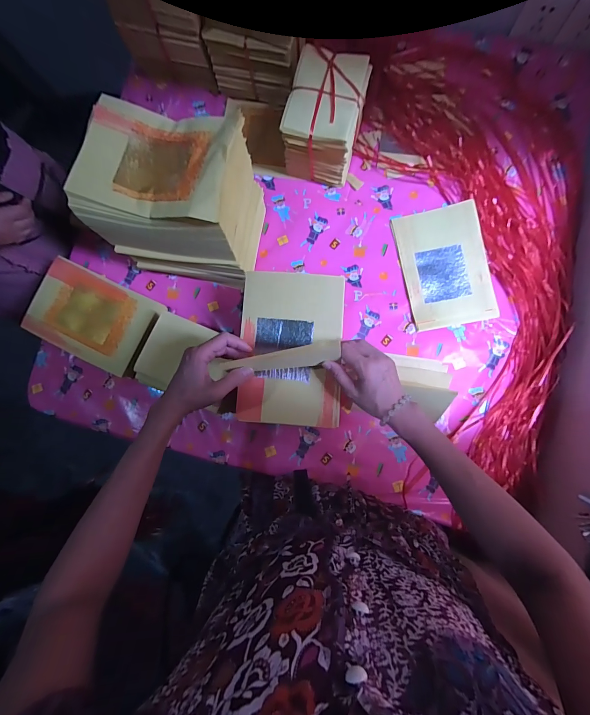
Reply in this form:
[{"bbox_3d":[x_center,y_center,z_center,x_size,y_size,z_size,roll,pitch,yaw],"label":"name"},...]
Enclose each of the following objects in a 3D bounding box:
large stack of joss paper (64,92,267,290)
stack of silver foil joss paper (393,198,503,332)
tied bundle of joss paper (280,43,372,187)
[{"bbox_3d":[-0.189,-0.257,0.535,0.229,0.203,0.188,11,88,5],"label":"large stack of joss paper"},{"bbox_3d":[0.294,-0.180,0.632,0.159,0.012,0.234,-11,87,4],"label":"stack of silver foil joss paper"},{"bbox_3d":[0.057,-0.438,0.610,0.123,0.125,0.160,15,89,5],"label":"tied bundle of joss paper"}]

